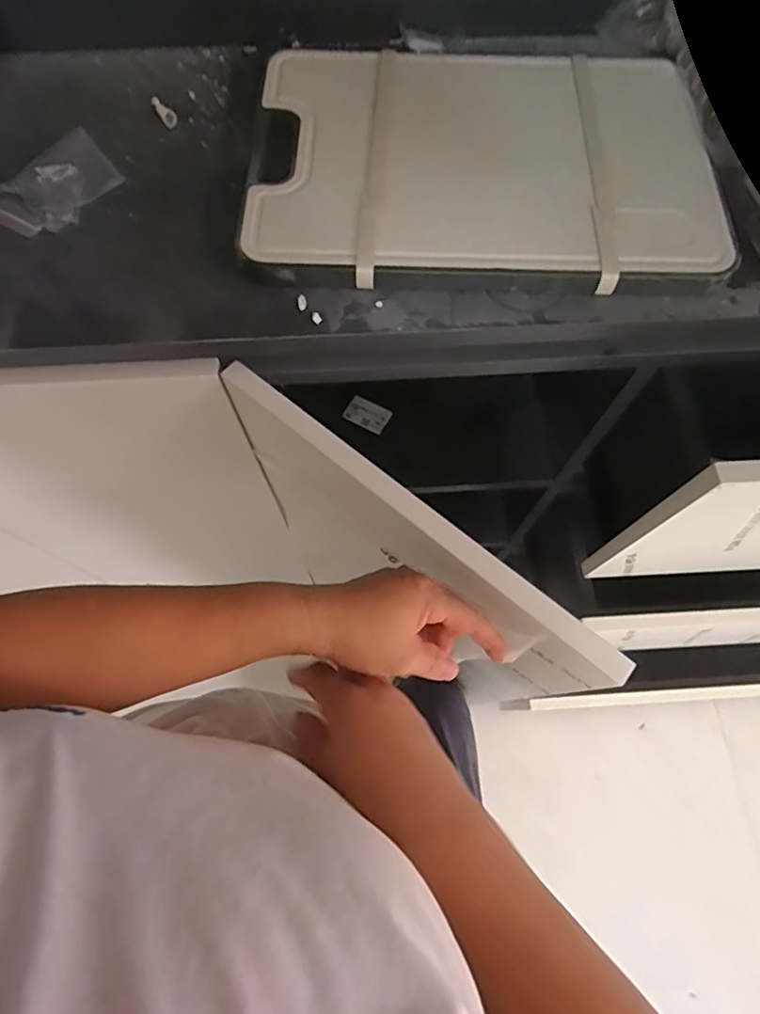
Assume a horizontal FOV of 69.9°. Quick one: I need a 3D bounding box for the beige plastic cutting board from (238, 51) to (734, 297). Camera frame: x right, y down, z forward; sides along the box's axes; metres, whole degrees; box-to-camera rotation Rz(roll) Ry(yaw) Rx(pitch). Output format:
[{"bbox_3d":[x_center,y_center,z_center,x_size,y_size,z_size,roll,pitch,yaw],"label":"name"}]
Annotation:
[{"bbox_3d":[0.079,-0.278,0.427,0.342,0.010,0.240,1,69,0],"label":"beige plastic cutting board"}]

